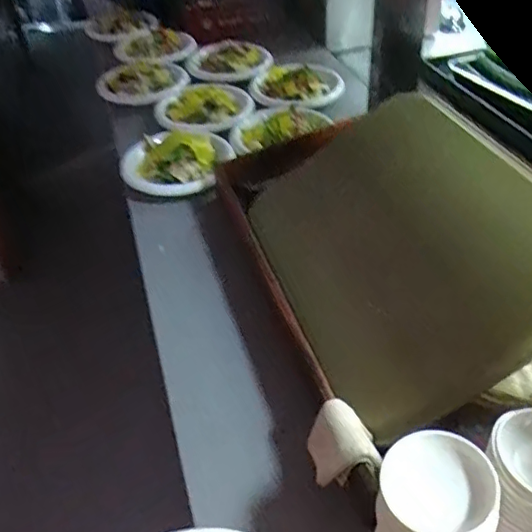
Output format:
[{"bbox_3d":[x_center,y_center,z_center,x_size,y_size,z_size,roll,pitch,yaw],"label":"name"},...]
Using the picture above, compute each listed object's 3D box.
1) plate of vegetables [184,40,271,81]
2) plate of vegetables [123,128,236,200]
[{"bbox_3d":[-0.094,-0.519,1.393,0.207,0.043,0.191,-1,43,1],"label":"plate of vegetables"},{"bbox_3d":[-0.171,-0.204,1.072,0.203,0.052,0.216,-1,43,1],"label":"plate of vegetables"}]

